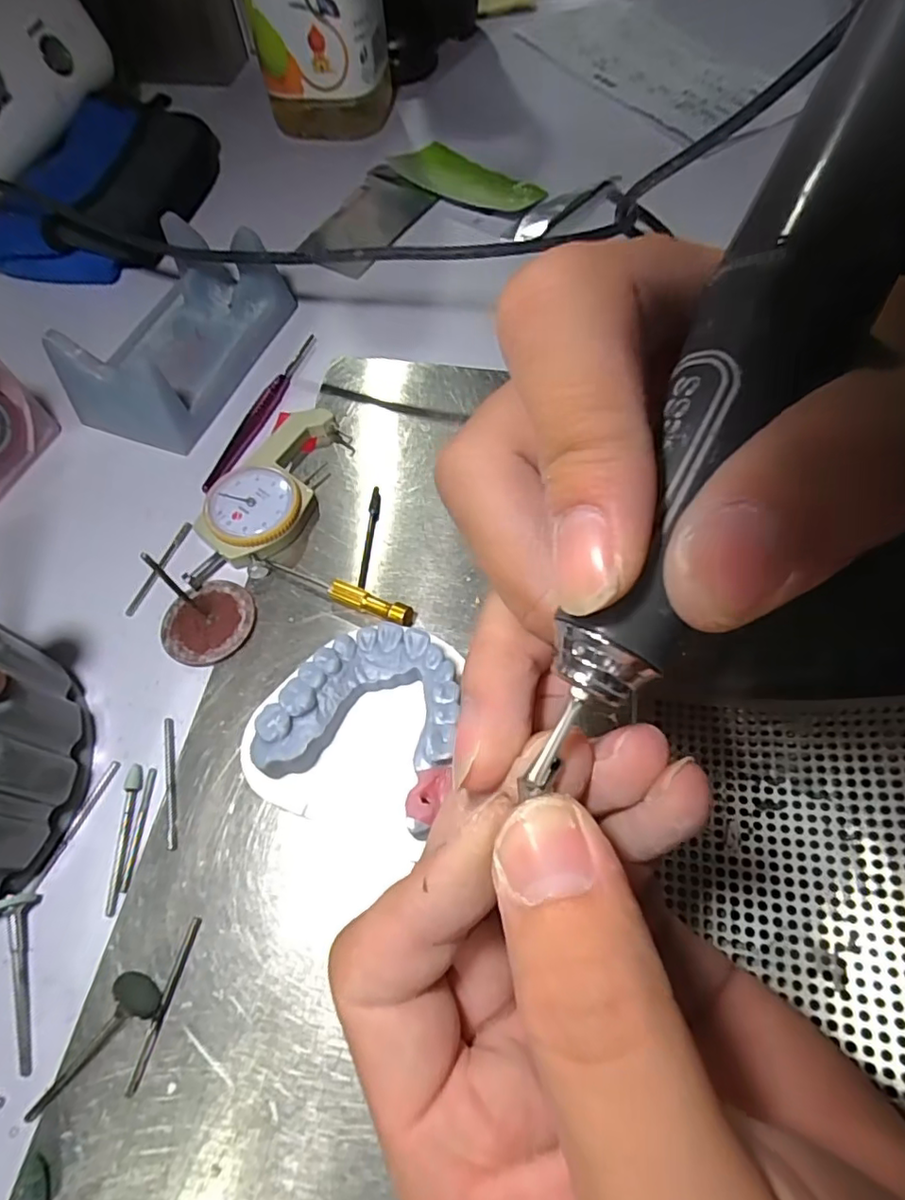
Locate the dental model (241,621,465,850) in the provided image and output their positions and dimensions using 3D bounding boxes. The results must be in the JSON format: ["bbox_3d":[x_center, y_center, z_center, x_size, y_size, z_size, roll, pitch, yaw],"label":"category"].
[{"bbox_3d":[-0.027,0.040,0.187,0.059,0.030,0.060,15,64,9],"label":"dental model"}]

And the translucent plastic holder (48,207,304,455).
[{"bbox_3d":[-0.125,-0.129,0.277,0.066,0.037,0.114,20,66,13],"label":"translucent plastic holder"}]

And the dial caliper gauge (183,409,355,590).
[{"bbox_3d":[-0.074,-0.043,0.243,0.037,0.012,0.091,23,66,14],"label":"dial caliper gauge"}]

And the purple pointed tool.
[{"bbox_3d":[-0.086,-0.087,0.269,0.008,0.007,0.100,13,64,9],"label":"purple pointed tool"}]

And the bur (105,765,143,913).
[{"bbox_3d":[-0.105,0.075,0.189,0.004,0.004,0.044,-2,62,1],"label":"bur"}]

